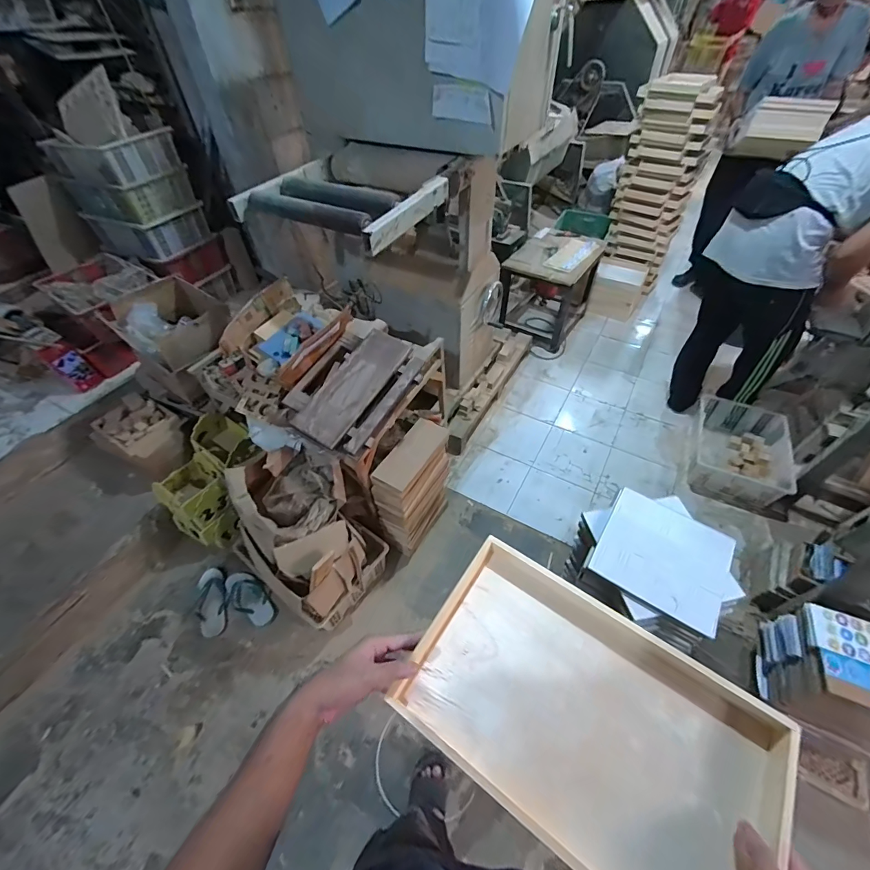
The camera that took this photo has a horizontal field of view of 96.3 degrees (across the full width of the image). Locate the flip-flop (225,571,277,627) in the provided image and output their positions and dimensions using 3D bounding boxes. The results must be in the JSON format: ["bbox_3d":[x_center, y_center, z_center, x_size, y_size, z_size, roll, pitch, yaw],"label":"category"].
[{"bbox_3d":[-0.679,0.603,1.440,0.246,0.036,0.116,23,54,21],"label":"flip-flop"}]

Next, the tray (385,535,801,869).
[{"bbox_3d":[0.170,0.318,0.450,0.379,0.039,0.247,28,56,24],"label":"tray"}]

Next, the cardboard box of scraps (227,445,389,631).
[{"bbox_3d":[-0.438,0.327,1.292,0.412,0.548,0.349,26,55,23],"label":"cardboard box of scraps"}]

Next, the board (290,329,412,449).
[{"bbox_3d":[-0.245,-0.149,1.155,0.157,0.028,0.386,32,72,15],"label":"board"}]

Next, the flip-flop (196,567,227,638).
[{"bbox_3d":[-0.821,0.613,1.440,0.105,0.037,0.248,-16,50,-11],"label":"flip-flop"}]

